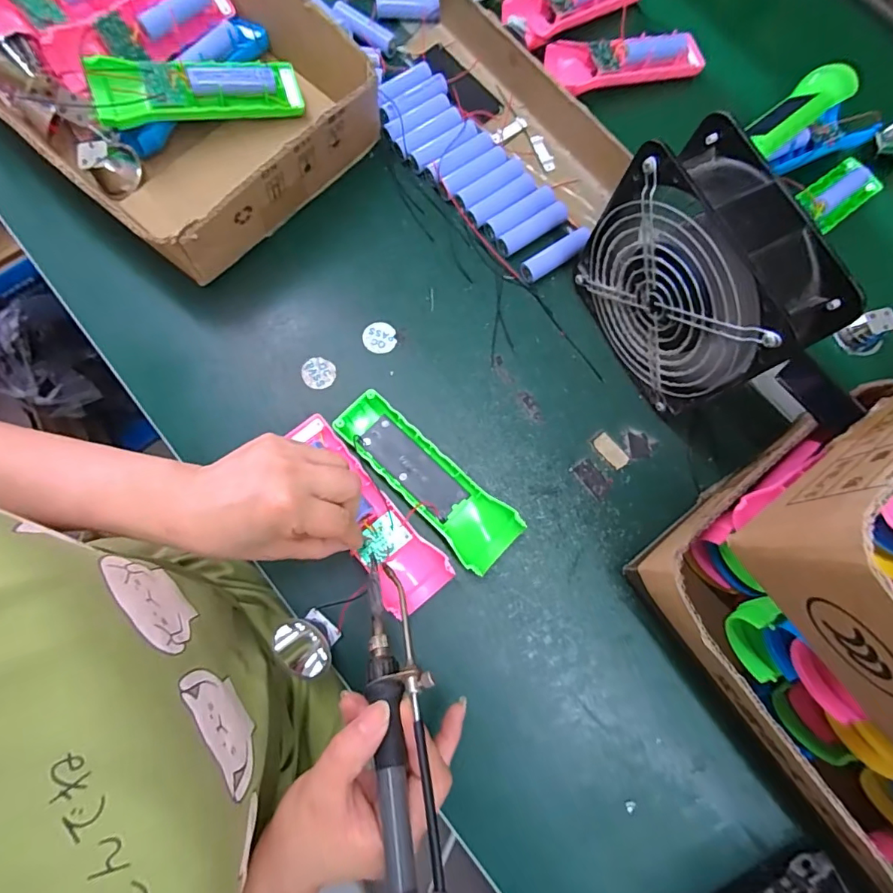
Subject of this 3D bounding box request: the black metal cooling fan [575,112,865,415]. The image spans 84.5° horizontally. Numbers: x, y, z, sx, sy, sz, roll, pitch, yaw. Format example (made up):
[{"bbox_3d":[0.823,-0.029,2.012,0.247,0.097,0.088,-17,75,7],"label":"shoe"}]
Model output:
[{"bbox_3d":[0.167,-0.109,0.338,0.066,0.145,0.144,-30,79,-9],"label":"black metal cooling fan"}]

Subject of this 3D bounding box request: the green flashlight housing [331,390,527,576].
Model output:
[{"bbox_3d":[-0.015,0.023,0.365,0.155,0.026,0.046,43,78,8],"label":"green flashlight housing"}]

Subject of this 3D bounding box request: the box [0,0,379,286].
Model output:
[{"bbox_3d":[-0.274,-0.339,0.409,0.420,0.095,0.227,40,78,8],"label":"box"}]

